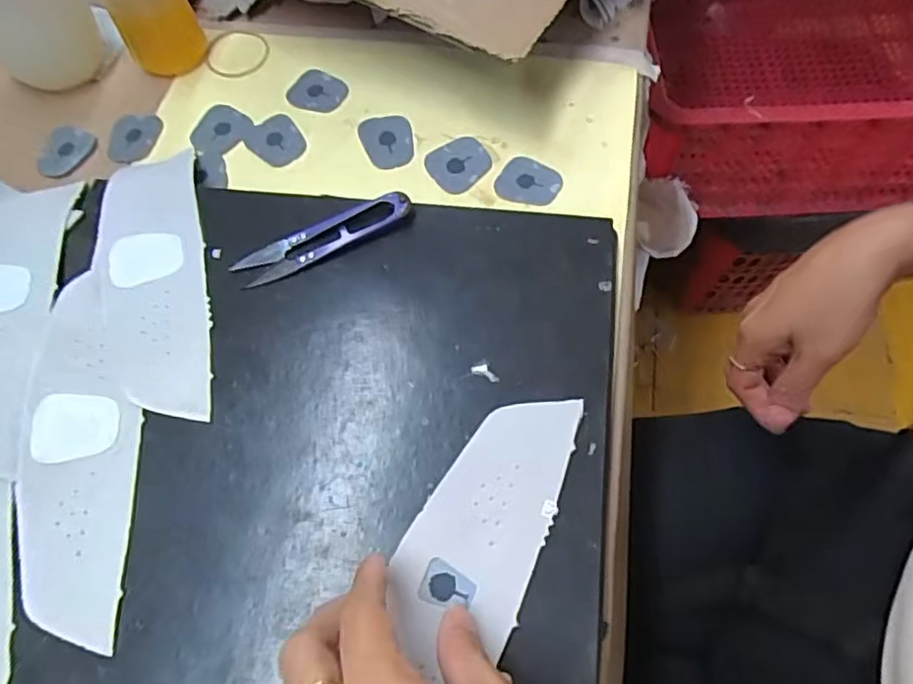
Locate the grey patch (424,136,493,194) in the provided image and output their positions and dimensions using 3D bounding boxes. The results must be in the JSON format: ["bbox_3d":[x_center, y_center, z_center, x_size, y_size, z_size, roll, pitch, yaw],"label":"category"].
[{"bbox_3d":[0.002,-0.112,0.401,0.036,0.008,0.033,-41,70,-15],"label":"grey patch"}]

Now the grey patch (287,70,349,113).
[{"bbox_3d":[-0.093,-0.169,0.432,0.036,0.008,0.029,18,67,11],"label":"grey patch"}]

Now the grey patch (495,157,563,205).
[{"bbox_3d":[0.044,-0.100,0.393,0.039,0.005,0.036,9,66,7],"label":"grey patch"}]

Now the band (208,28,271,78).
[{"bbox_3d":[-0.154,-0.204,0.450,0.044,0.004,0.050,-21,66,-7],"label":"band"}]

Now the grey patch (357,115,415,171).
[{"bbox_3d":[-0.044,-0.128,0.409,0.032,0.004,0.036,-11,78,-2],"label":"grey patch"}]

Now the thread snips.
[{"bbox_3d":[-0.072,-0.057,0.350,0.100,0.011,0.021,-24,66,-8],"label":"thread snips"}]

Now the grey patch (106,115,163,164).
[{"bbox_3d":[-0.215,-0.133,0.423,0.037,0.006,0.037,-4,70,9],"label":"grey patch"}]

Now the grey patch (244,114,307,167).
[{"bbox_3d":[-0.117,-0.130,0.415,0.033,0.006,0.038,-32,68,-11],"label":"grey patch"}]

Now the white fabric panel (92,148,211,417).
[{"bbox_3d":[-0.166,-0.039,0.354,0.056,0.015,0.179,-13,65,-6],"label":"white fabric panel"}]

